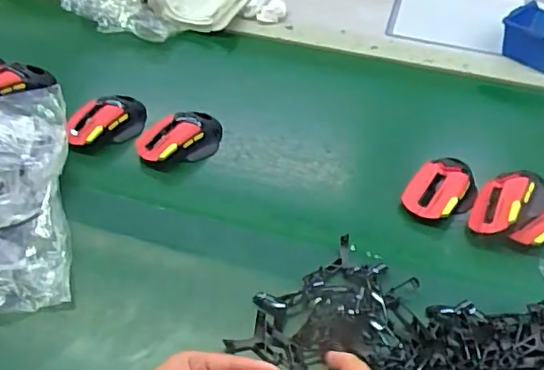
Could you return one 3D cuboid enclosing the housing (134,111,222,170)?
[{"bbox_3d":[-0.119,-0.063,0.751,0.118,0.046,0.063,-23,51,-22],"label":"housing"}]

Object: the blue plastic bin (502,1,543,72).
[{"bbox_3d":[0.448,-0.246,0.936,0.138,0.068,0.105,-35,56,-30],"label":"blue plastic bin"}]

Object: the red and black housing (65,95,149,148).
[{"bbox_3d":[-0.220,-0.085,0.758,0.109,0.041,0.064,-23,51,-22],"label":"red and black housing"}]

